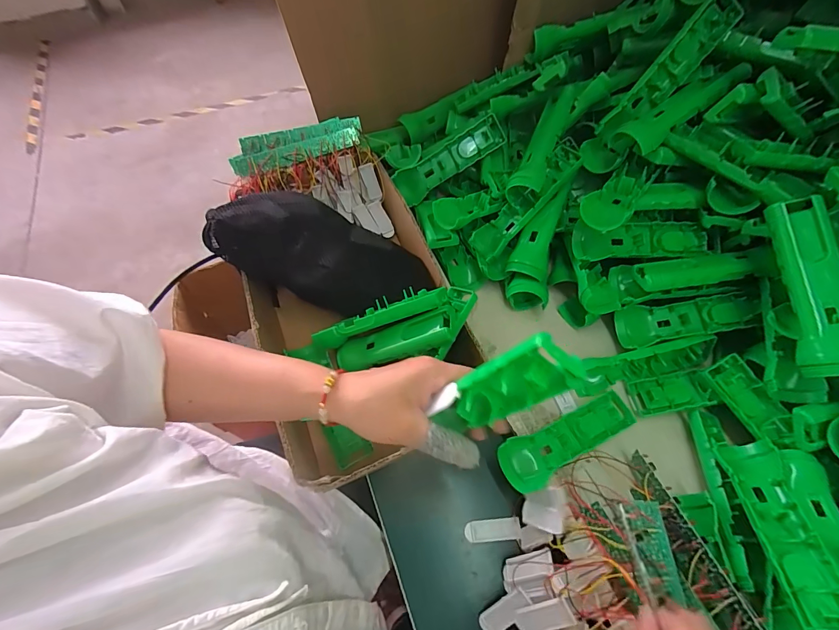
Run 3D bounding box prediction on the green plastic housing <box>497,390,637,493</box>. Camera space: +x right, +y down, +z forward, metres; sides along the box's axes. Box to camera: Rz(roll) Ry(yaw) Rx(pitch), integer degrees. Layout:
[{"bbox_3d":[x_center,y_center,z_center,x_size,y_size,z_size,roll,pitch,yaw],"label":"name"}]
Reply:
[{"bbox_3d":[0.162,0.133,0.415,0.164,0.031,0.050,-22,64,-10],"label":"green plastic housing"}]

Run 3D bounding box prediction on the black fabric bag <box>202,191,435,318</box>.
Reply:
[{"bbox_3d":[-0.122,-0.078,0.501,0.265,0.096,0.114,18,61,-16],"label":"black fabric bag"}]

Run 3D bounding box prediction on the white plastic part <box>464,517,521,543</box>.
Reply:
[{"bbox_3d":[0.079,0.232,0.418,0.059,0.004,0.021,-5,62,-1],"label":"white plastic part"}]

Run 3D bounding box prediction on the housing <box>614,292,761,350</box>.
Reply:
[{"bbox_3d":[0.303,0.007,0.446,0.137,0.021,0.046,-11,60,17],"label":"housing"}]

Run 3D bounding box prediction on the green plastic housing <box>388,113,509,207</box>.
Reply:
[{"bbox_3d":[0.041,-0.221,0.551,0.159,0.048,0.017,-29,18,13],"label":"green plastic housing"}]

